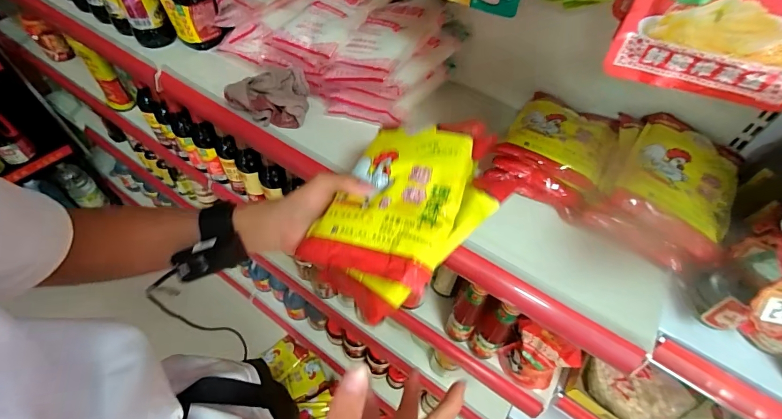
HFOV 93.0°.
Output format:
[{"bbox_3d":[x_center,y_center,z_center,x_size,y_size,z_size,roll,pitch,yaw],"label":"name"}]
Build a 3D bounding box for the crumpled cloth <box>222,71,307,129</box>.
[{"bbox_3d":[-0.205,-0.192,0.619,0.132,0.064,0.107,-10,54,-12],"label":"crumpled cloth"}]

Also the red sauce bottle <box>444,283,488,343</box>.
[{"bbox_3d":[0.133,0.176,0.646,0.049,0.181,0.043,26,55,15],"label":"red sauce bottle"}]

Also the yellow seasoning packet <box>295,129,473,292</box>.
[{"bbox_3d":[0.002,-0.013,0.368,0.129,0.014,0.167,14,64,27],"label":"yellow seasoning packet"}]

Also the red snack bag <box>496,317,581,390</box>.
[{"bbox_3d":[0.236,0.251,0.620,0.097,0.167,0.033,36,58,22],"label":"red snack bag"}]

